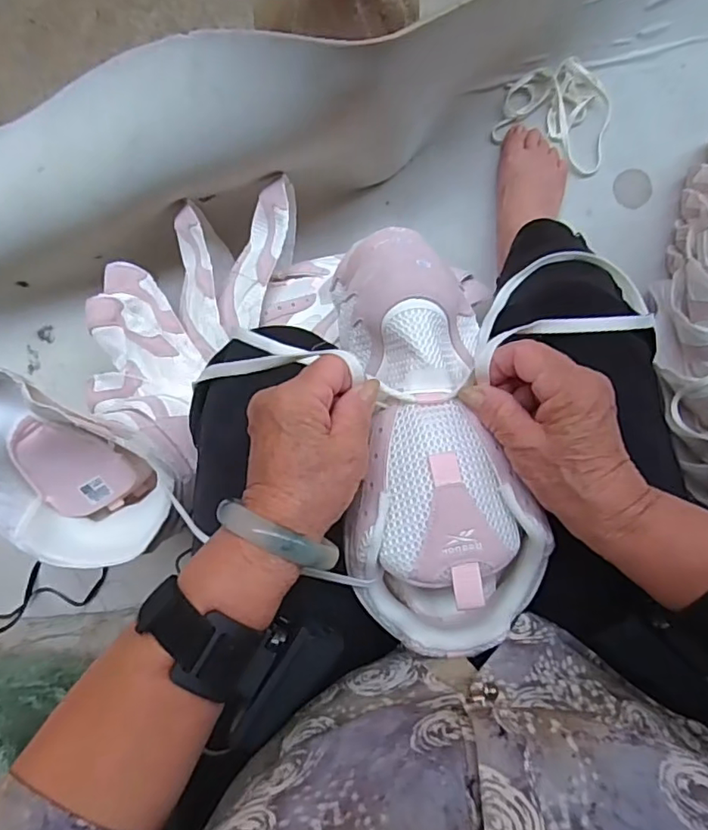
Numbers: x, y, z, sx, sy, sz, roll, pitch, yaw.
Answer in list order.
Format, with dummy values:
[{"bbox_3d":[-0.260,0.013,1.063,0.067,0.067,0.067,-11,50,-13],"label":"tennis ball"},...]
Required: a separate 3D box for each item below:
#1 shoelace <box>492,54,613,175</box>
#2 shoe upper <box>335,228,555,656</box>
[{"bbox_3d":[0.263,-0.387,0.715,0.141,0.023,0.116,25,91,7],"label":"shoelace"},{"bbox_3d":[0.045,0.006,0.351,0.106,0.063,0.261,-10,75,6],"label":"shoe upper"}]

